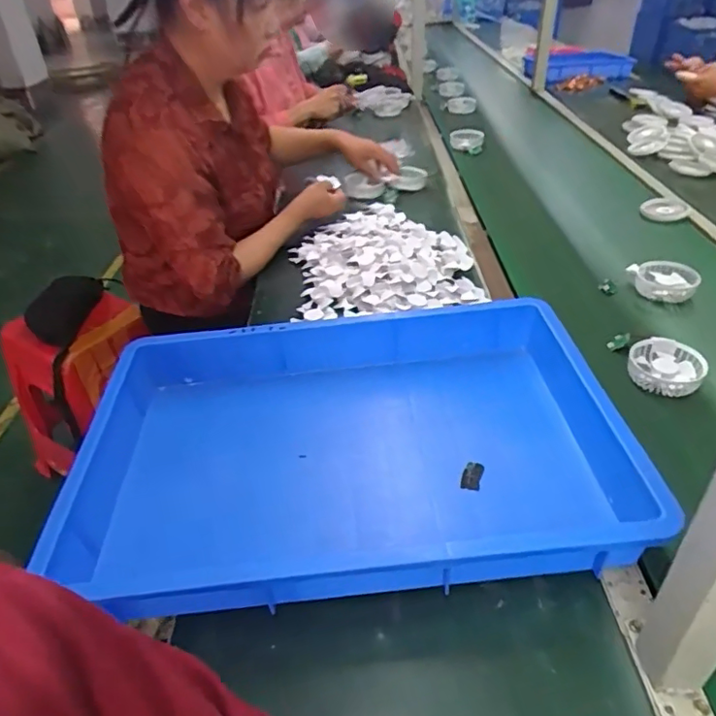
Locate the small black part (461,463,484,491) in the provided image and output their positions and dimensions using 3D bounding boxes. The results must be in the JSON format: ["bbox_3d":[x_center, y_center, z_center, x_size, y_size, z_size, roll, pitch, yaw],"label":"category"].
[{"bbox_3d":[0.129,0.134,0.627,0.021,0.006,0.037,11,40,17],"label":"small black part"}]

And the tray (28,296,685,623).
[{"bbox_3d":[-0.014,0.093,0.629,0.552,0.090,0.372,-5,40,-1],"label":"tray"}]

